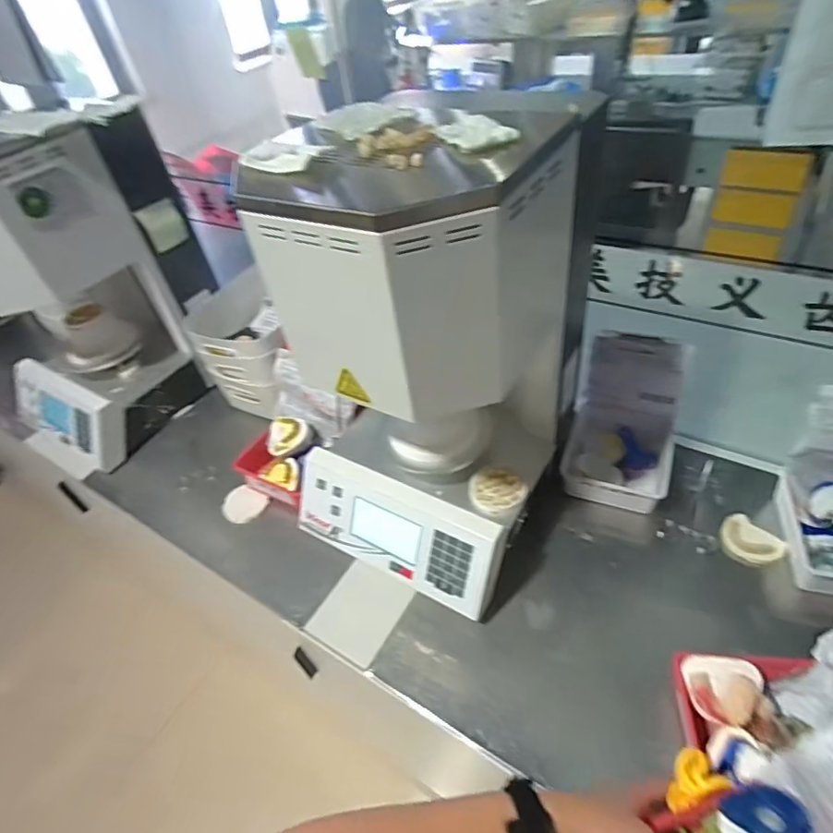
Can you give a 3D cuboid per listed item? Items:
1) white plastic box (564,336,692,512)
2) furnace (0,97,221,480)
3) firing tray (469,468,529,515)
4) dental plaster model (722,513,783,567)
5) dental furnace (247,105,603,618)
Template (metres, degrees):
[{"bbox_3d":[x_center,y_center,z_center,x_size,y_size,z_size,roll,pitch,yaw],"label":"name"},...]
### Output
[{"bbox_3d":[0.331,0.015,0.829,0.160,0.189,0.203,16,49,21],"label":"white plastic box"},{"bbox_3d":[-0.631,-0.244,0.981,0.291,0.539,0.375,15,49,21],"label":"furnace"},{"bbox_3d":[0.114,0.104,0.737,0.071,0.018,0.072,-26,48,-18],"label":"firing tray"},{"bbox_3d":[0.486,0.183,0.764,0.065,0.020,0.080,-29,49,-21],"label":"dental plaster model"},{"bbox_3d":[-0.003,-0.063,0.678,0.329,0.544,0.325,17,50,22],"label":"dental furnace"}]

